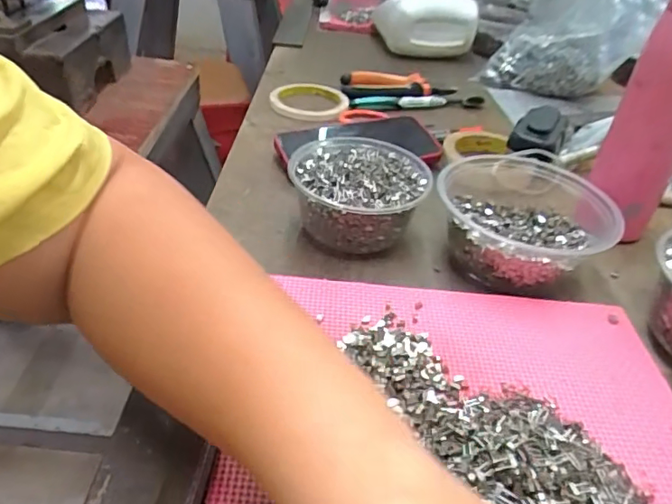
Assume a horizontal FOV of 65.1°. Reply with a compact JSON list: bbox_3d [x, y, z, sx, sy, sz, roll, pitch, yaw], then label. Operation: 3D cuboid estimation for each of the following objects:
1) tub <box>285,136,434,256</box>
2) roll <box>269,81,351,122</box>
[{"bbox_3d":[0.019,-0.047,0.442,0.108,0.061,0.105,4,38,-3],"label":"tub"},{"bbox_3d":[-0.032,-0.195,0.673,0.095,0.019,0.102,4,38,-3],"label":"roll"}]

